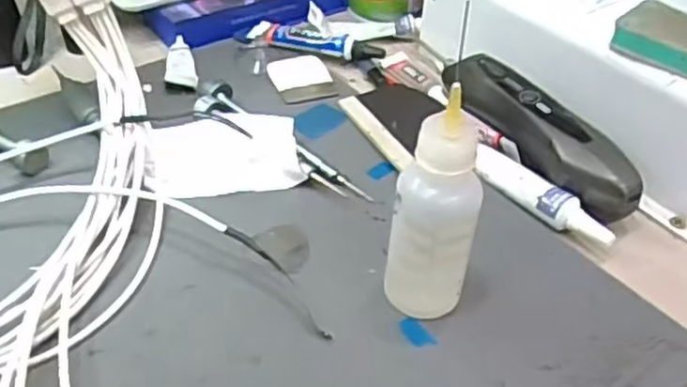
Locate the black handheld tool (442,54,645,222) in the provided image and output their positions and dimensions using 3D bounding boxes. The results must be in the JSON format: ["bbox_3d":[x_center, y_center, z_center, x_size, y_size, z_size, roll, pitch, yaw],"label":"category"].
[{"bbox_3d":[0.102,-0.036,0.392,0.029,0.030,0.141,-22,47,-26],"label":"black handheld tool"}]

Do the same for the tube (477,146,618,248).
[{"bbox_3d":[0.099,0.001,0.366,0.019,0.014,0.085,-26,49,-29],"label":"tube"}]

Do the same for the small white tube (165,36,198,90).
[{"bbox_3d":[-0.103,-0.083,0.452,0.018,0.008,0.054,-5,42,-9],"label":"small white tube"}]

